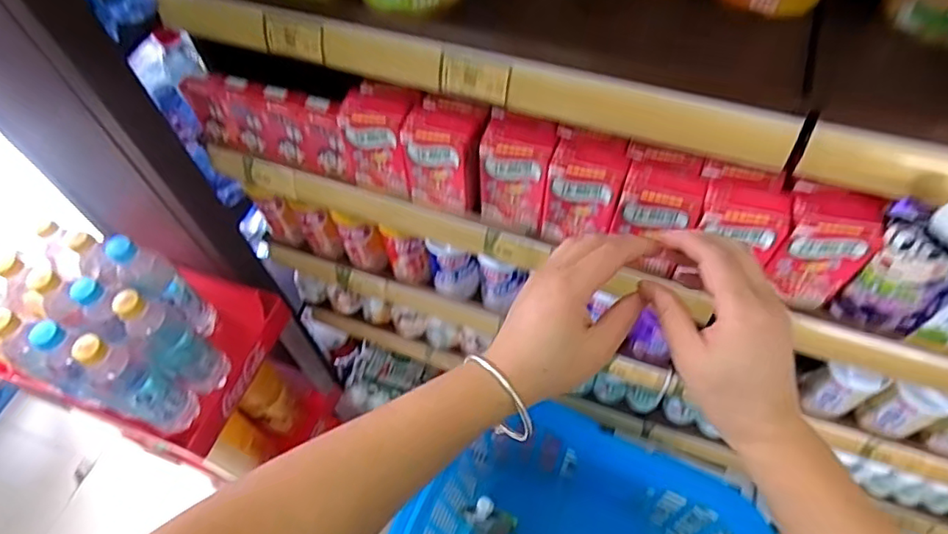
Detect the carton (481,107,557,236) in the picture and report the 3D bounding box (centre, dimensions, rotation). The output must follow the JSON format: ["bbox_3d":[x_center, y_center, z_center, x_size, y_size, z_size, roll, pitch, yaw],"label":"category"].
[{"bbox_3d":[0.041,-0.091,0.563,0.070,0.107,0.061,8,59,9],"label":"carton"}]

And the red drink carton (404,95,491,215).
[{"bbox_3d":[-0.026,-0.111,0.577,0.075,0.100,0.060,18,61,15],"label":"red drink carton"}]

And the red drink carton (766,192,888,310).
[{"bbox_3d":[0.291,-0.015,0.490,0.065,0.101,0.048,12,60,11],"label":"red drink carton"}]

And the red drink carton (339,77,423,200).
[{"bbox_3d":[-0.090,-0.129,0.598,0.072,0.111,0.059,19,62,15],"label":"red drink carton"}]

